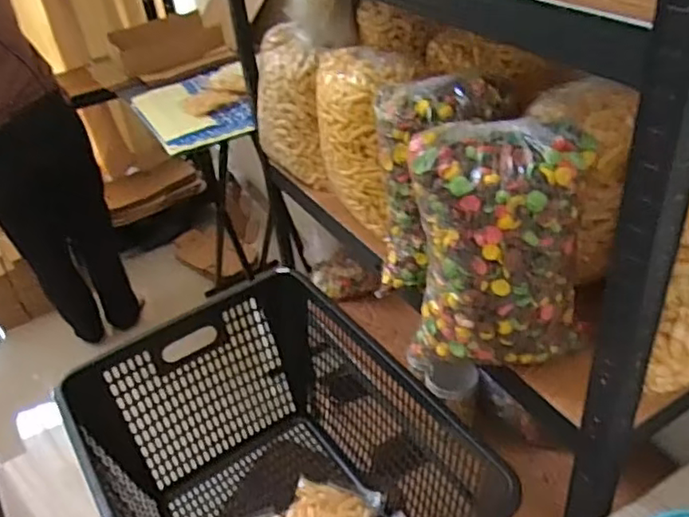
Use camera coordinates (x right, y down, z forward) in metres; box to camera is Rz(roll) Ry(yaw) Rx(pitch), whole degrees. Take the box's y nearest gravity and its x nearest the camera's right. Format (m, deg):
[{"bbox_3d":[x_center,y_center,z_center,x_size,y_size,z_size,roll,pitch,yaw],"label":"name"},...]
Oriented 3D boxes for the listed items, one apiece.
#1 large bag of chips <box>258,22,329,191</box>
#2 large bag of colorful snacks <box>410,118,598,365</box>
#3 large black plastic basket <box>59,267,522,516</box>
[{"bbox_3d":[-0.098,-0.263,1.135,0.105,0.249,0.140,-14,38,-9],"label":"large bag of chips"},{"bbox_3d":[0.172,-0.005,0.720,0.196,0.276,0.110,4,39,15],"label":"large bag of colorful snacks"},{"bbox_3d":[-0.096,0.341,0.928,0.410,0.316,0.557,-26,41,-23],"label":"large black plastic basket"}]

